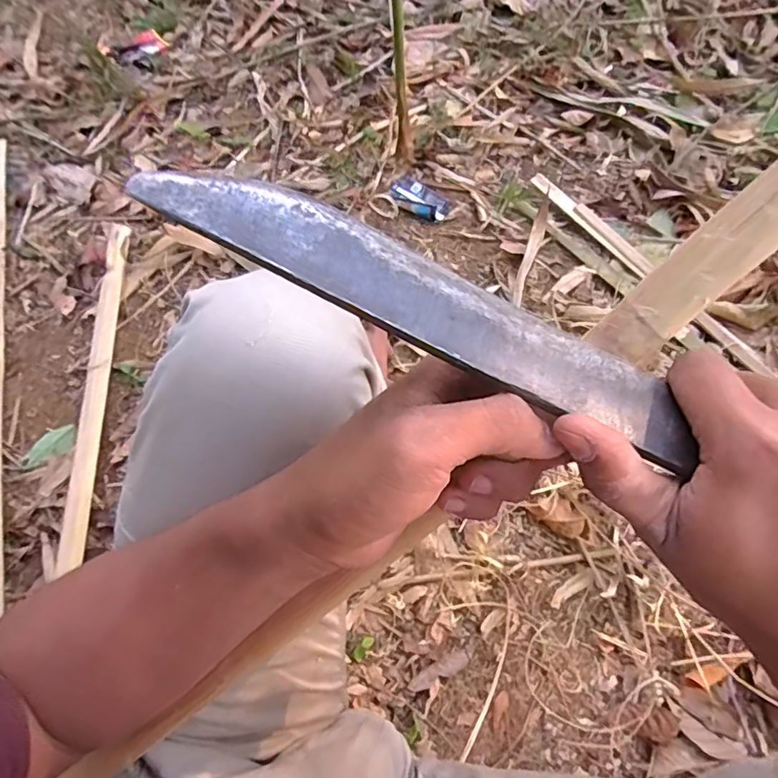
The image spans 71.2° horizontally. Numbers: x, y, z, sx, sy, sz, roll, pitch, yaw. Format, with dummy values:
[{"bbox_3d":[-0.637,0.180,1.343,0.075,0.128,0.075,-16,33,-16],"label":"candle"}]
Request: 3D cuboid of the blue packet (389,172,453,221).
[{"bbox_3d":[0.042,-0.297,0.851,0.107,0.028,0.073,41,72,20],"label":"blue packet"}]

